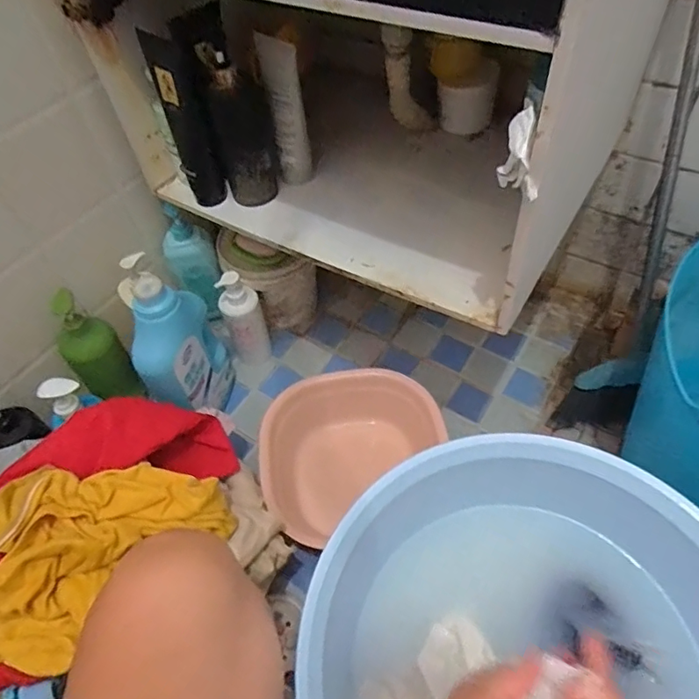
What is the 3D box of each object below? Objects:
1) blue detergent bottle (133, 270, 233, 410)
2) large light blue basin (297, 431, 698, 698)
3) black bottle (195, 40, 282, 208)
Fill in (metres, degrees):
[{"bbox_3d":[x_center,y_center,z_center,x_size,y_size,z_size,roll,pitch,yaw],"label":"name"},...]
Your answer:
[{"bbox_3d":[-0.258,0.013,0.818,0.075,0.289,0.140,15,55,17],"label":"blue detergent bottle"},{"bbox_3d":[0.170,0.272,0.455,0.359,0.117,0.387,-3,52,4],"label":"large light blue basin"},{"bbox_3d":[-0.142,-0.292,0.698,0.077,0.186,0.055,-13,52,-4],"label":"black bottle"}]

